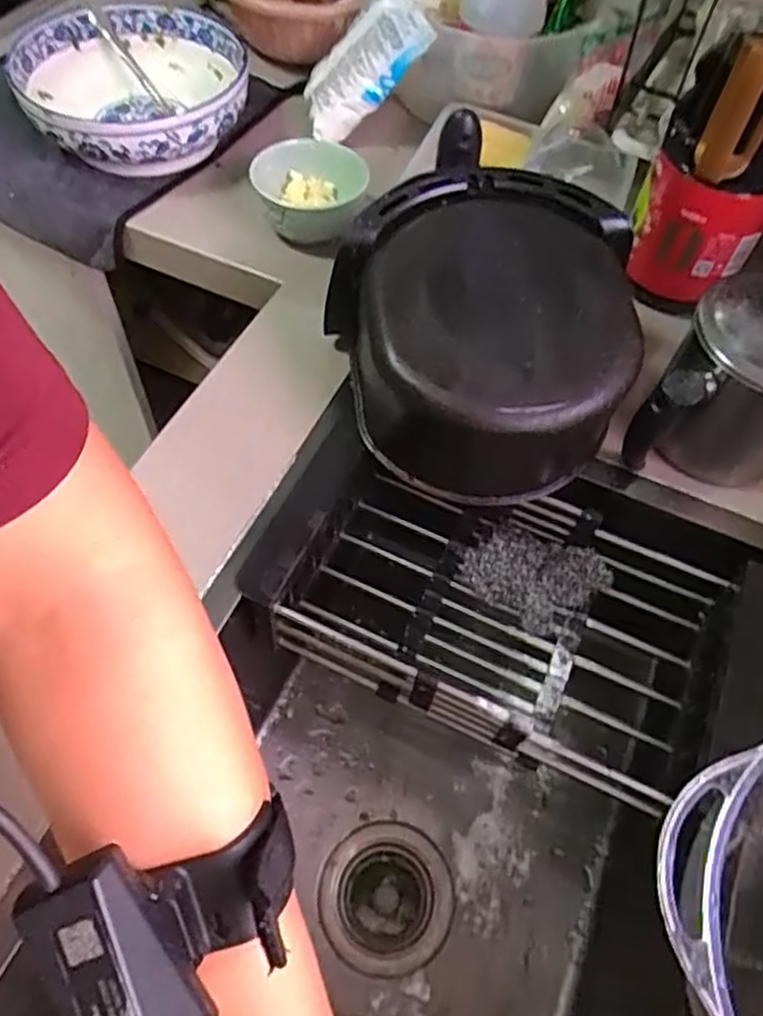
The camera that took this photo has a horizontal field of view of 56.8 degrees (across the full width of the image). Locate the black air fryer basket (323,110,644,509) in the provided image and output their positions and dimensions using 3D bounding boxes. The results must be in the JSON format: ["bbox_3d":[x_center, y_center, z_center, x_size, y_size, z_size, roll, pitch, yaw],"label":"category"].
[{"bbox_3d":[0.081,-0.135,0.547,0.214,0.144,0.230,-40,68,-23],"label":"black air fryer basket"}]

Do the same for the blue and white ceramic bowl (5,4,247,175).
[{"bbox_3d":[-0.251,-0.422,0.719,0.216,0.066,0.215,1,59,-2],"label":"blue and white ceramic bowl"}]

